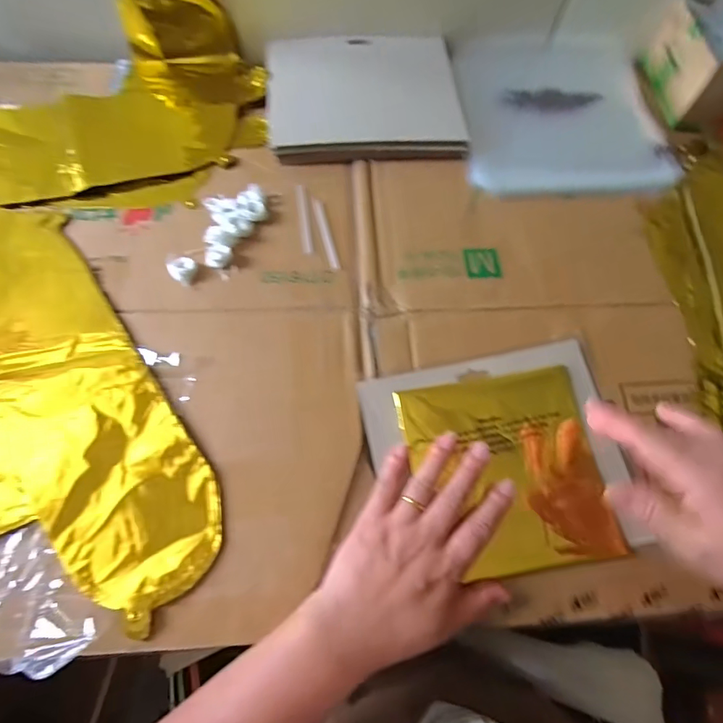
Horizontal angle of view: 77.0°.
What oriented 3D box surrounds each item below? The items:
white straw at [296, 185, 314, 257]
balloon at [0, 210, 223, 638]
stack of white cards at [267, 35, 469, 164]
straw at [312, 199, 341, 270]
[{"bbox_3d":[-0.054,-0.136,0.427,0.010,0.004,0.080,-6,68,-6],"label":"white straw"},{"bbox_3d":[-0.331,0.053,0.329,0.367,0.011,0.359,-23,70,-12],"label":"balloon"},{"bbox_3d":[0.003,-0.281,0.483,0.197,0.021,0.159,-4,68,-5],"label":"stack of white cards"},{"bbox_3d":[-0.033,-0.120,0.426,0.010,0.004,0.081,-12,69,-8],"label":"straw"}]

